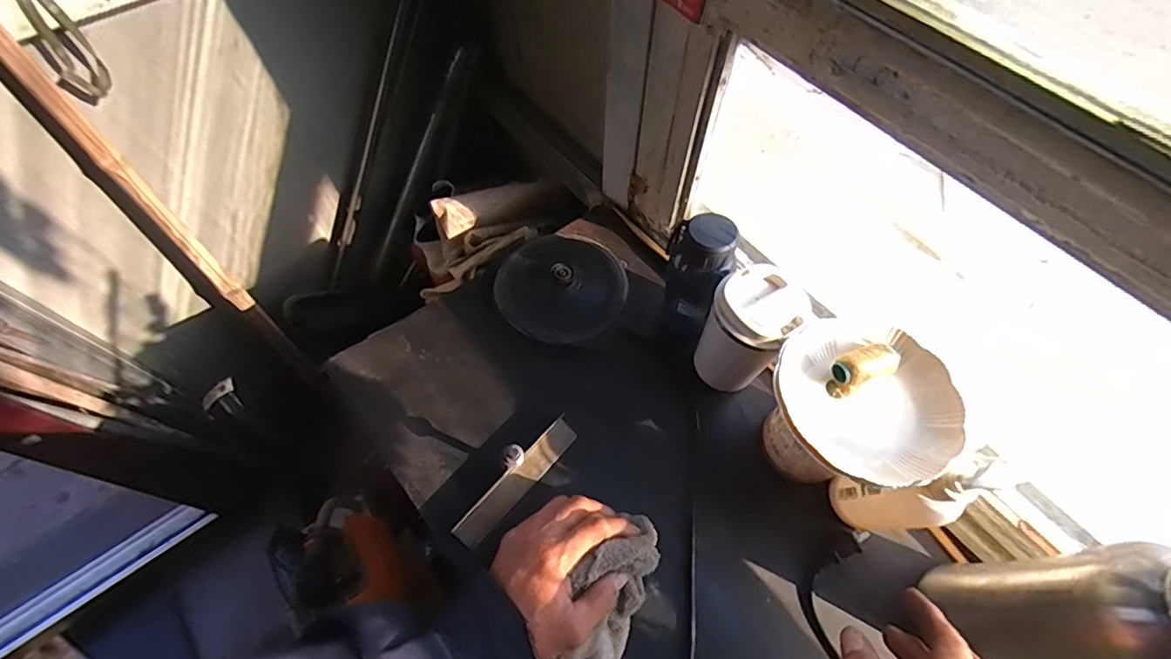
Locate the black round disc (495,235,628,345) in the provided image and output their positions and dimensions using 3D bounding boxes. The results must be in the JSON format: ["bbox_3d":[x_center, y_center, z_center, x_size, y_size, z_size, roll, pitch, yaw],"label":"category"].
[{"bbox_3d":[-0.026,-0.054,0.584,0.139,0.027,0.139,0,62,0],"label":"black round disc"}]

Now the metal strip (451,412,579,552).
[{"bbox_3d":[-0.065,0.142,0.500,0.028,0.024,0.146,37,67,18],"label":"metal strip"}]

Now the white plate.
[{"bbox_3d":[0.231,0.057,0.436,0.136,0.027,0.141,0,62,0],"label":"white plate"}]

